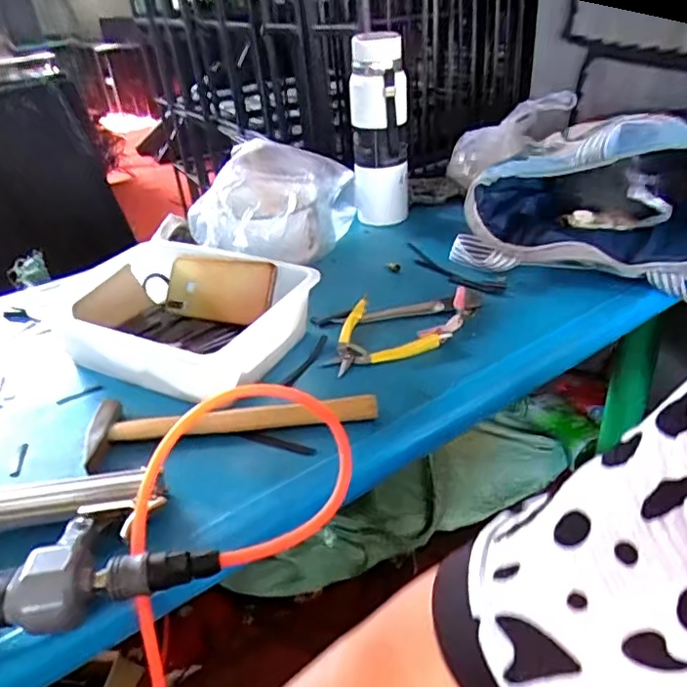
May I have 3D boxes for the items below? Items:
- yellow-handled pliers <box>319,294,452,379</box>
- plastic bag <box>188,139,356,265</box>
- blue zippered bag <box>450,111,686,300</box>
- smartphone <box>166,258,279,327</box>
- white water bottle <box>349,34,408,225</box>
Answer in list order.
[{"bbox_3d":[0.034,-0.017,0.690,0.137,0.007,0.125,-17,35,-15],"label":"yellow-handled pliers"},{"bbox_3d":[-0.130,-0.198,0.873,0.216,0.144,0.225,12,38,24],"label":"plastic bag"},{"bbox_3d":[0.337,-0.192,0.745,0.361,0.179,0.186,5,36,16],"label":"blue zippered bag"},{"bbox_3d":[-0.156,-0.068,0.733,0.162,0.076,0.011,9,-6,29],"label":"smartphone"},{"bbox_3d":[0.061,-0.337,0.964,0.090,0.286,0.091,-4,33,3],"label":"white water bottle"}]

